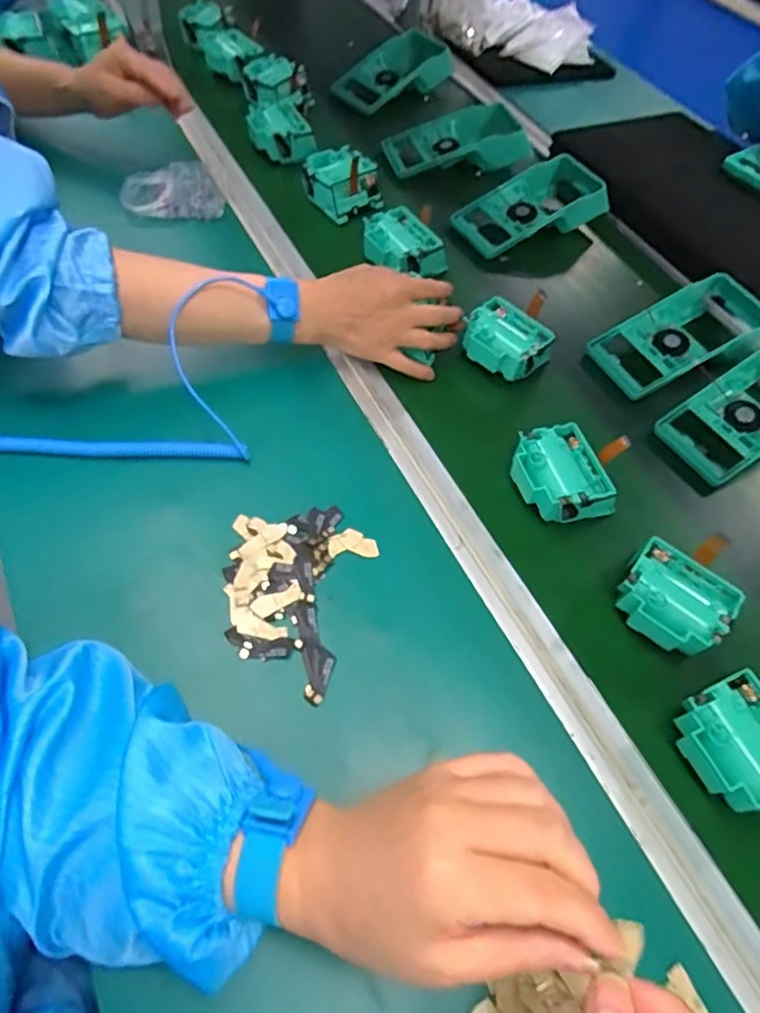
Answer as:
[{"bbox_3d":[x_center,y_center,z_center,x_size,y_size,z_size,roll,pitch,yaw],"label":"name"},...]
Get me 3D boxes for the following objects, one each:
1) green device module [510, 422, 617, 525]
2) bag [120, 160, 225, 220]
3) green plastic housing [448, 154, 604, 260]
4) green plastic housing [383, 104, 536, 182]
[{"bbox_3d":[0.146,-0.025,0.492,0.070,0.039,0.075,-16,60,-12],"label":"green device module"},{"bbox_3d":[-0.227,-0.344,0.652,0.104,0.025,0.069,-7,59,-7],"label":"bag"},{"bbox_3d":[0.180,-0.350,0.712,0.189,0.058,0.084,-27,63,-18],"label":"green plastic housing"},{"bbox_3d":[0.097,-0.465,0.777,0.198,0.052,0.097,-21,61,-15],"label":"green plastic housing"}]

